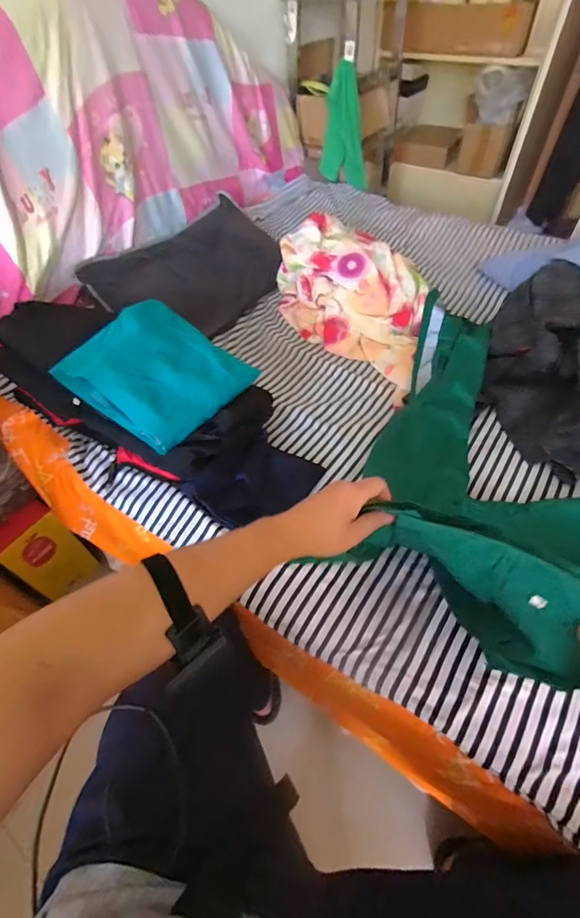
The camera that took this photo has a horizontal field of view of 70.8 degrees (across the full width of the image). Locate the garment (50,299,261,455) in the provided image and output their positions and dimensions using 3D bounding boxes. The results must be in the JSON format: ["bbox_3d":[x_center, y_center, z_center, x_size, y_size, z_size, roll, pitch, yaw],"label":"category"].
[{"bbox_3d":[-0.232,-0.168,0.738,0.269,0.056,0.267,33,60,6],"label":"garment"}]

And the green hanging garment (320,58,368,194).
[{"bbox_3d":[0.210,-1.194,1.503,0.182,0.360,0.055,-2,51,0],"label":"green hanging garment"}]

